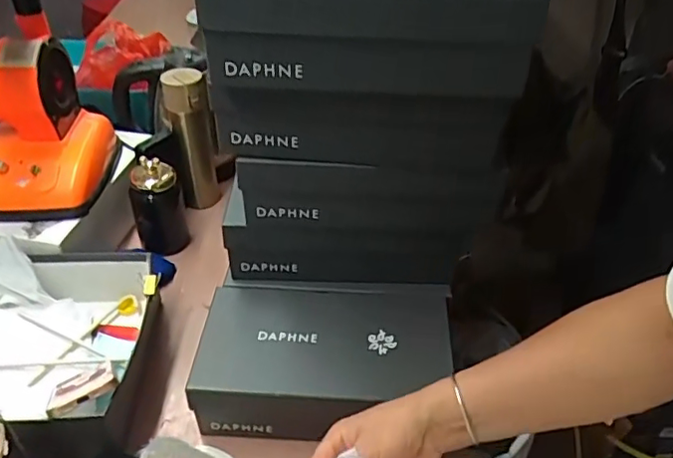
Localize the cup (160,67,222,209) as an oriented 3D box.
[{"bbox_3d":[-0.240,-0.143,0.978,0.073,0.244,0.063,-8,41,-12],"label":"cup"}]

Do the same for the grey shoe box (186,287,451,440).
[{"bbox_3d":[-0.015,0.159,0.713,0.285,0.093,0.158,3,40,1],"label":"grey shoe box"}]

